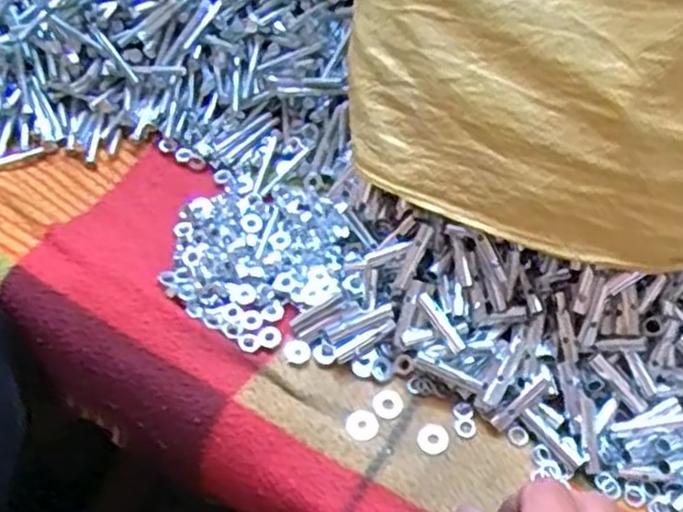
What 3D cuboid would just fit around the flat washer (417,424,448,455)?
[{"bbox_3d":[0.056,0.111,0.444,0.019,0.004,0.018,-4,58,-4],"label":"flat washer"}]

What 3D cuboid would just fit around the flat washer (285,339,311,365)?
[{"bbox_3d":[-0.029,0.063,0.477,0.016,0.004,0.017,2,67,-5],"label":"flat washer"}]

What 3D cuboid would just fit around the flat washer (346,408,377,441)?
[{"bbox_3d":[0.013,0.105,0.448,0.019,0.004,0.019,1,58,-1],"label":"flat washer"}]

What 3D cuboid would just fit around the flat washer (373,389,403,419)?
[{"bbox_3d":[0.029,0.093,0.458,0.018,0.004,0.018,1,58,-1],"label":"flat washer"}]

